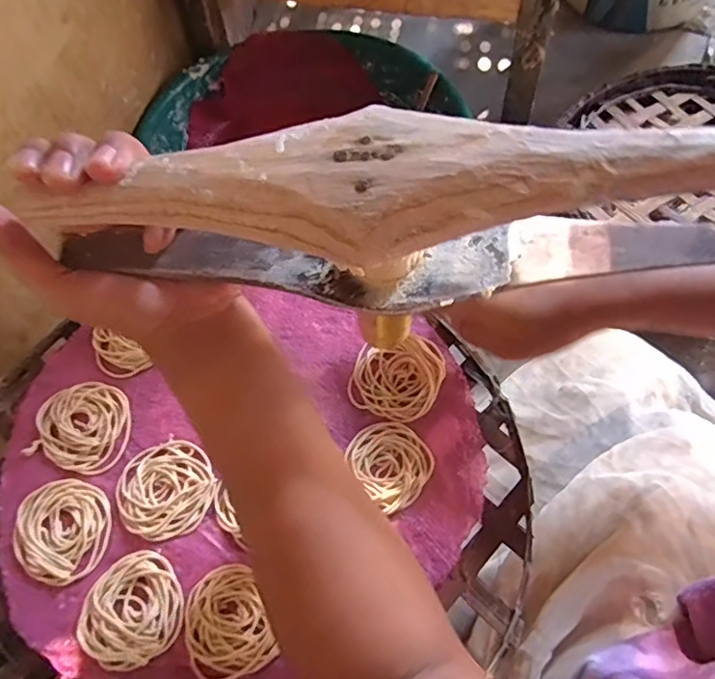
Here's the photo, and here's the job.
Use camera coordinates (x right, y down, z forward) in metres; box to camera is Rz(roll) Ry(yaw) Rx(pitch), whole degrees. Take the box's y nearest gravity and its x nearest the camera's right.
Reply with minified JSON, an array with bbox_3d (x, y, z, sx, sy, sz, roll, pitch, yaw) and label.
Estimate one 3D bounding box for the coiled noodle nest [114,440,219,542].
[{"bbox_3d":[-0.143,0.111,0.414,0.065,0.008,0.070,-26,64,-10],"label":"coiled noodle nest"}]

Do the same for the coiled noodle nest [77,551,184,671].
[{"bbox_3d":[-0.152,0.182,0.374,0.066,0.006,0.066,-1,63,3],"label":"coiled noodle nest"}]

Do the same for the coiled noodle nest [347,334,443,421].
[{"bbox_3d":[0.032,0.027,0.445,0.068,0.009,0.071,-1,63,3],"label":"coiled noodle nest"}]

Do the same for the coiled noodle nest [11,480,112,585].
[{"bbox_3d":[-0.213,0.136,0.405,0.074,0.006,0.065,36,70,19],"label":"coiled noodle nest"}]

